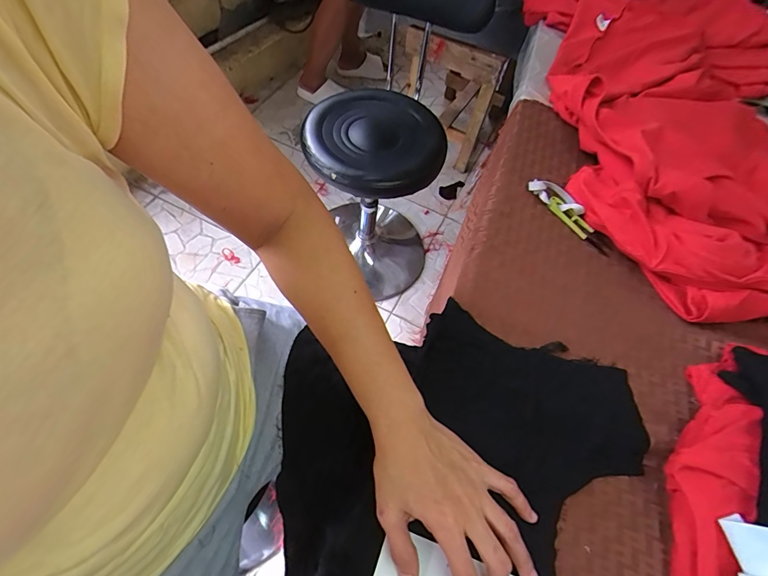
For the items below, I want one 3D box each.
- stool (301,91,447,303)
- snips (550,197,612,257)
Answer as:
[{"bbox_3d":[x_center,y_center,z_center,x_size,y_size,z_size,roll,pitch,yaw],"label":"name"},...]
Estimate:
[{"bbox_3d":[-0.014,-0.209,1.116,0.305,0.519,0.309,3,62,-6],"label":"stool"},{"bbox_3d":[0.255,-0.083,0.525,0.017,0.011,0.097,-33,71,-21],"label":"snips"}]

